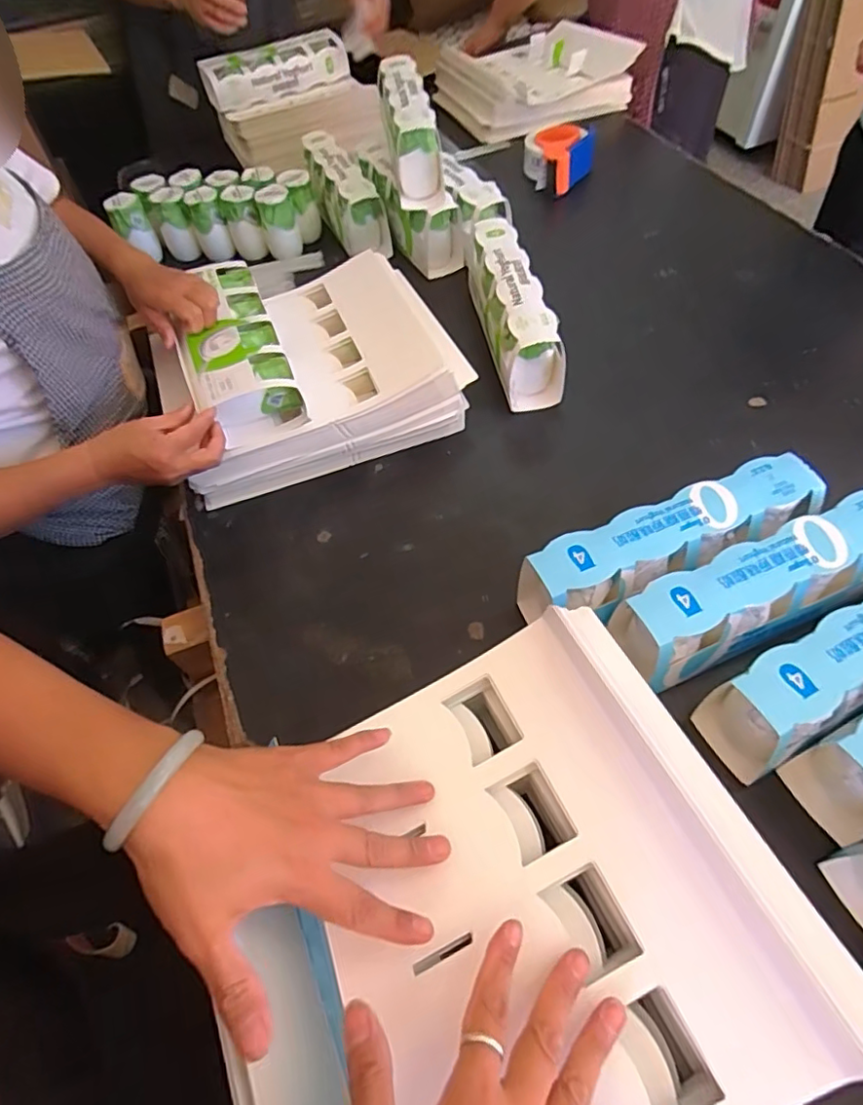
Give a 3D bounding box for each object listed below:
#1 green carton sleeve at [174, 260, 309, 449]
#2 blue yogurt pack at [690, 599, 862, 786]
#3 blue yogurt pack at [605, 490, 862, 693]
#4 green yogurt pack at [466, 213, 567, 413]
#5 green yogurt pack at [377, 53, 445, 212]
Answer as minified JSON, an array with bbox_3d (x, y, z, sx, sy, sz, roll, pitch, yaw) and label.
[{"bbox_3d":[-0.233,-0.236,0.673,0.105,0.070,0.251,-21,58,-9],"label":"green carton sleeve"},{"bbox_3d":[0.348,0.080,0.461,0.266,0.097,0.064,-27,59,-12],"label":"blue yogurt pack"},{"bbox_3d":[0.287,0.035,0.494,0.269,0.095,0.071,-20,58,-8],"label":"blue yogurt pack"},{"bbox_3d":[0.098,-0.338,0.758,0.074,0.102,0.320,-11,57,-2],"label":"green yogurt pack"},{"bbox_3d":[-0.032,-0.616,0.843,0.065,0.121,0.243,-10,57,-1],"label":"green yogurt pack"}]

